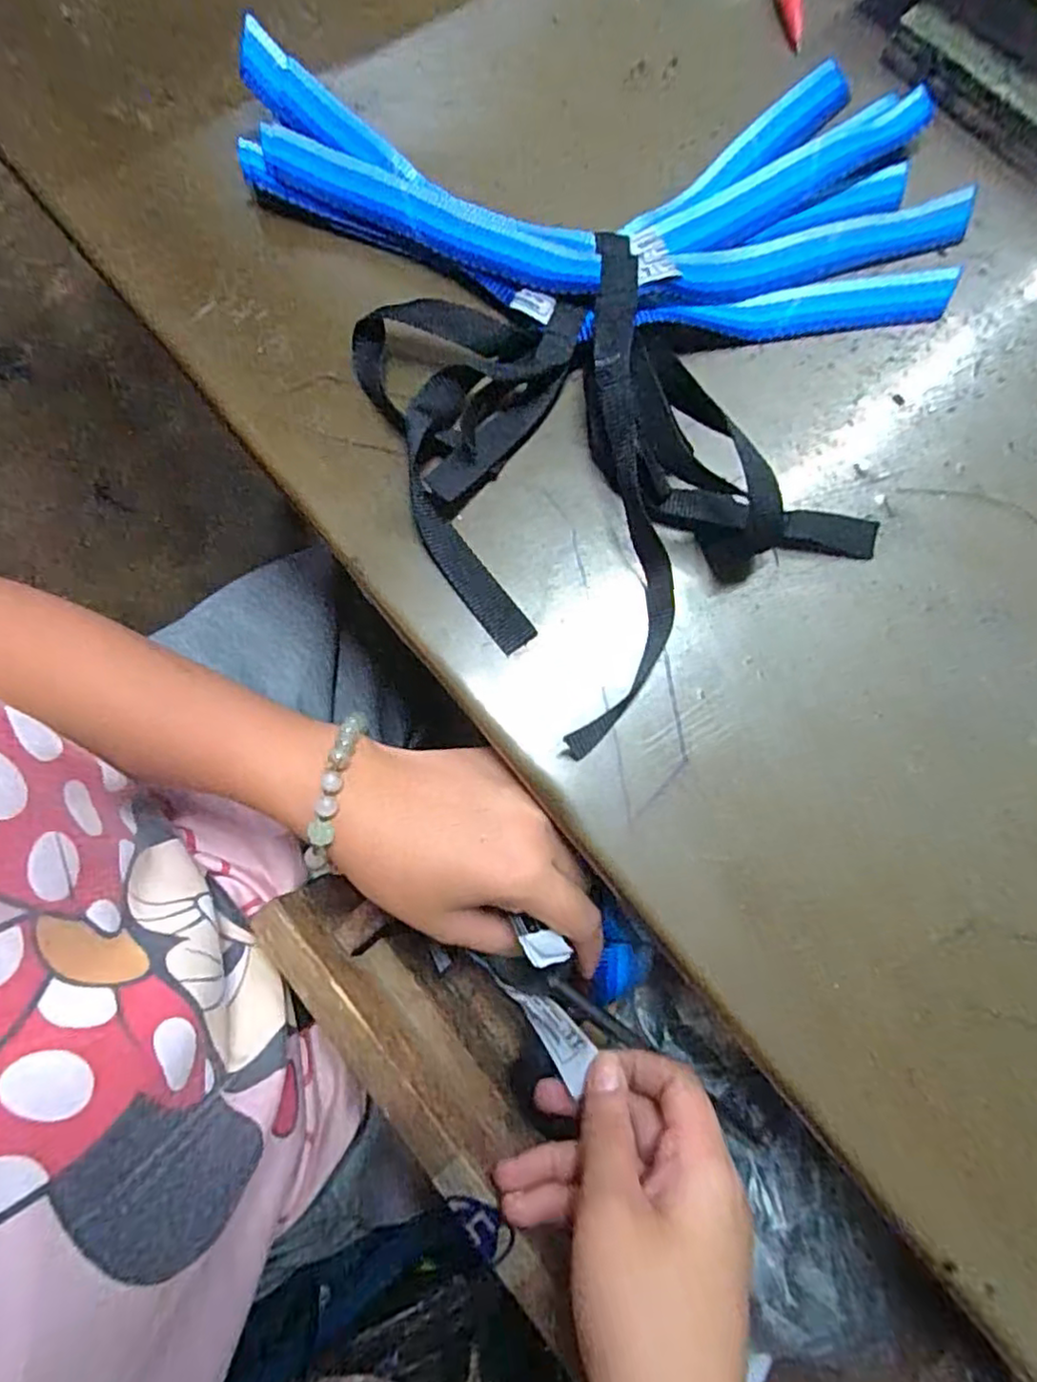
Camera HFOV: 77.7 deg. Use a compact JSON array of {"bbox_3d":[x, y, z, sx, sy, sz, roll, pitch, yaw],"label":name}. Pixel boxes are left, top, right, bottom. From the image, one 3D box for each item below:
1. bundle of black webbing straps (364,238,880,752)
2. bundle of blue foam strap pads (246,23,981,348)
[{"bbox_3d":[0.033,-0.109,0.276,0.168,0.034,0.200,-29,78,-5],"label":"bundle of black webbing straps"},{"bbox_3d":[0.040,-0.240,0.309,0.344,0.031,0.157,4,78,2],"label":"bundle of blue foam strap pads"}]

